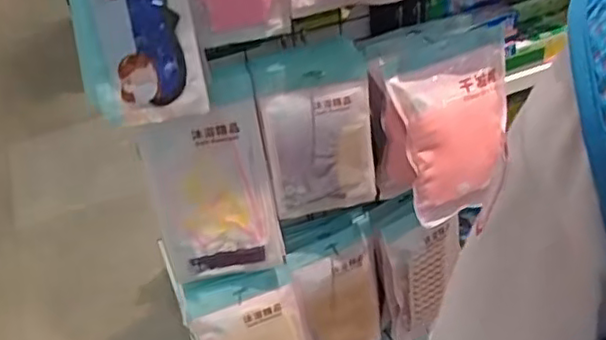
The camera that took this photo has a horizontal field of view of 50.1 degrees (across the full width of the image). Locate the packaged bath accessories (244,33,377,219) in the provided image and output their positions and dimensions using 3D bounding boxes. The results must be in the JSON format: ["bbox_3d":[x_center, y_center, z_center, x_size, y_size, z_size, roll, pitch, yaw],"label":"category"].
[{"bbox_3d":[0.015,-0.055,0.845,0.138,0.221,0.072,-12,38,-7],"label":"packaged bath accessories"}]

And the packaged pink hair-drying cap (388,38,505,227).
[{"bbox_3d":[0.199,-0.041,0.819,0.145,0.205,0.022,-19,20,-5],"label":"packaged pink hair-drying cap"}]

